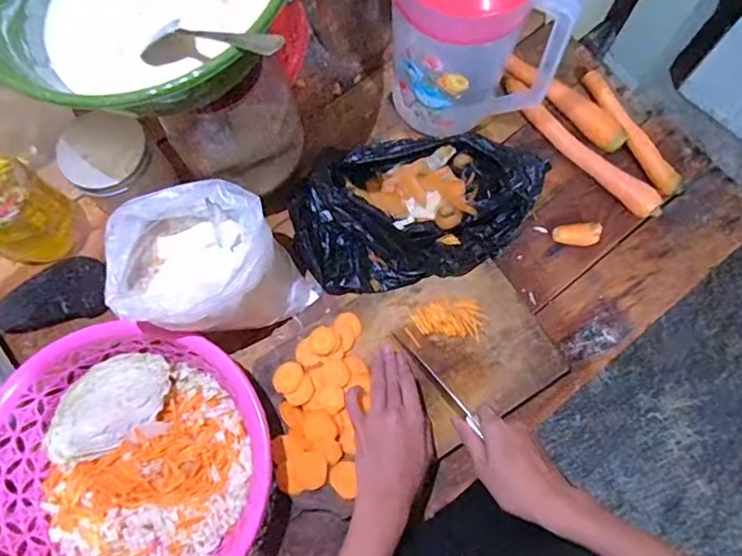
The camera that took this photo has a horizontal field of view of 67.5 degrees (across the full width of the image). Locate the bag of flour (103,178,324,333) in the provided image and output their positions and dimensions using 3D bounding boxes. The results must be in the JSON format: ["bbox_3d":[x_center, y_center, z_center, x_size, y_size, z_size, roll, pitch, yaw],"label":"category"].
[{"bbox_3d":[-0.144,-0.011,0.517,0.149,0.144,0.105,-16,75,-3],"label":"bag of flour"}]

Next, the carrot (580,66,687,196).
[{"bbox_3d":[0.297,-0.169,0.636,0.024,0.027,0.175,-26,75,-6],"label":"carrot"}]

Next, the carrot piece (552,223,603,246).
[{"bbox_3d":[0.224,-0.047,0.603,0.048,0.019,0.023,-1,74,1],"label":"carrot piece"}]

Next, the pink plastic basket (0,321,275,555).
[{"bbox_3d":[-0.222,0.176,0.510,0.250,0.087,0.246,0,74,1],"label":"pink plastic basket"}]

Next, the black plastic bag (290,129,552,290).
[{"bbox_3d":[0.042,-0.081,0.587,0.252,0.062,0.156,-11,74,-2],"label":"black plastic bag"}]

